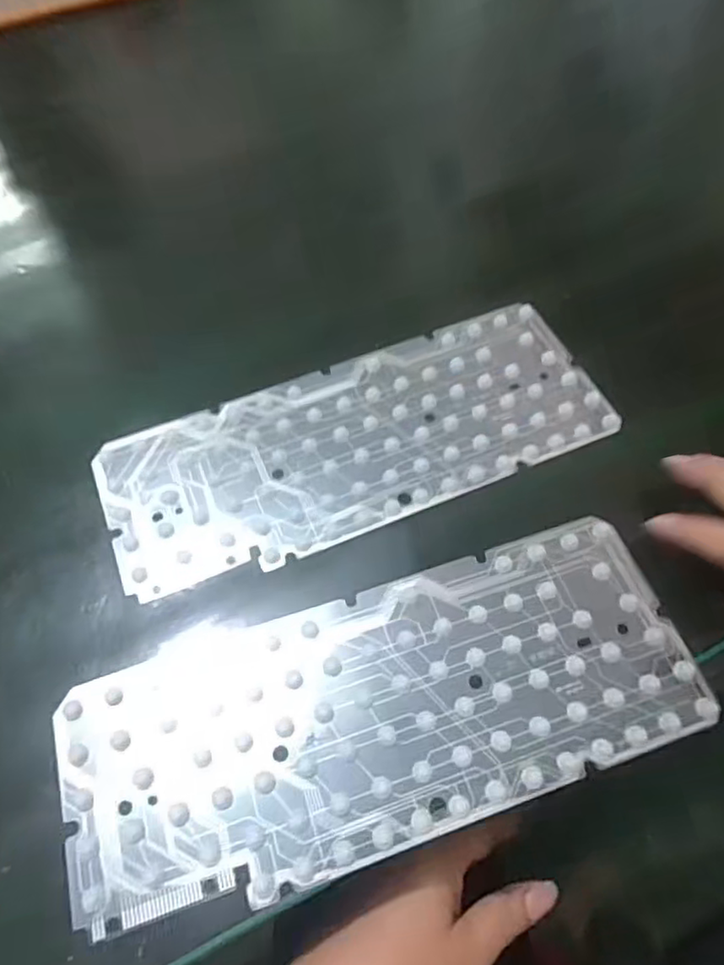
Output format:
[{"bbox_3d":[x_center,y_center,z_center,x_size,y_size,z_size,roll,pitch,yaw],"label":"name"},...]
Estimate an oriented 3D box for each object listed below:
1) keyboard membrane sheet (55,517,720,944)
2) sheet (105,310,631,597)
[{"bbox_3d":[0.011,0.102,0.293,0.281,0.004,0.109,-16,61,-9],"label":"keyboard membrane sheet"},{"bbox_3d":[-0.002,-0.026,0.366,0.281,0.008,0.105,-22,64,-10],"label":"sheet"}]

